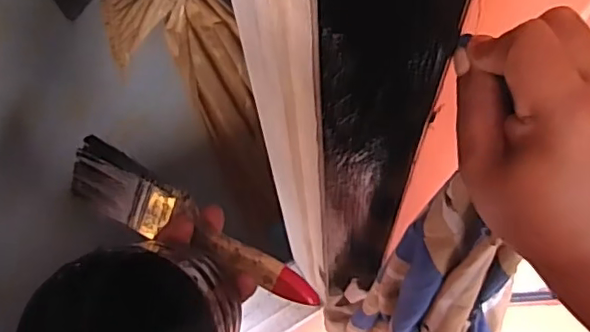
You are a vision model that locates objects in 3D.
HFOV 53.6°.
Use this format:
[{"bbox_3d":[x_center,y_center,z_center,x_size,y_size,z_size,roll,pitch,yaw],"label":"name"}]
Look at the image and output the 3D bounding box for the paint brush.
[{"bbox_3d":[-0.065,0.043,0.365,0.170,0.008,0.041,33,103,2],"label":"paint brush"}]

